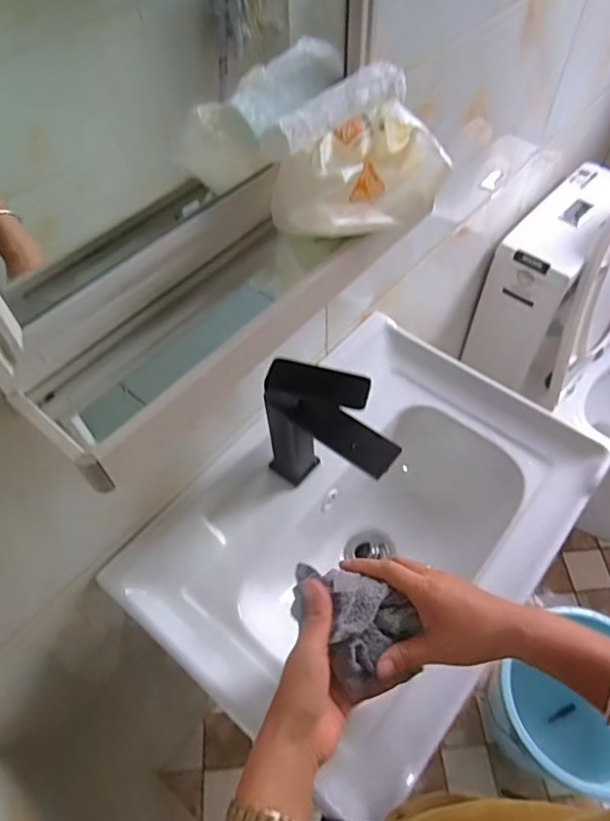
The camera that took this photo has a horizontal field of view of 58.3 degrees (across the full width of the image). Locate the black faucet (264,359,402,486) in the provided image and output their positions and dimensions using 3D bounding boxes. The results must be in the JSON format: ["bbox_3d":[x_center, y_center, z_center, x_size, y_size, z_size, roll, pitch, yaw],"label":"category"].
[{"bbox_3d":[0.032,0.040,0.602,0.151,0.188,0.072,33,62,23],"label":"black faucet"}]

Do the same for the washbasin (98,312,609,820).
[{"bbox_3d":[0.077,0.156,0.676,0.355,0.160,0.487,33,62,23],"label":"washbasin"}]

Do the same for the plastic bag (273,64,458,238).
[{"bbox_3d":[0.035,-0.194,0.431,0.145,0.078,0.092,-32,60,-19],"label":"plastic bag"}]

